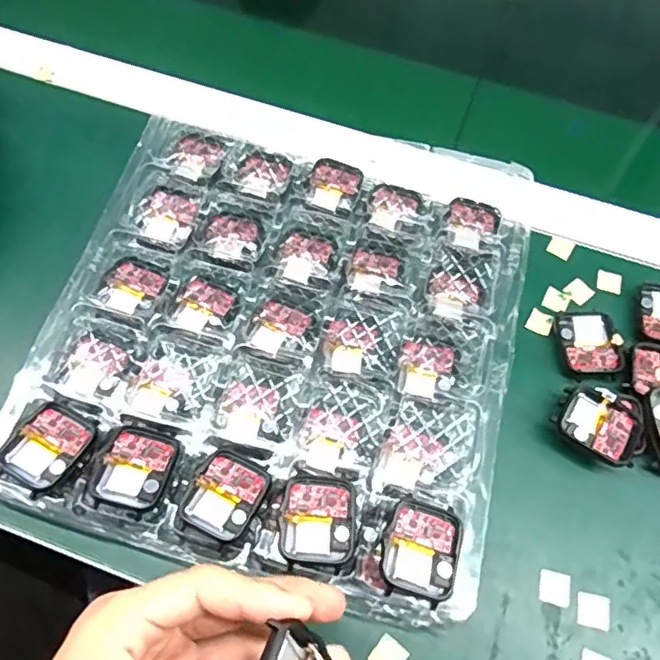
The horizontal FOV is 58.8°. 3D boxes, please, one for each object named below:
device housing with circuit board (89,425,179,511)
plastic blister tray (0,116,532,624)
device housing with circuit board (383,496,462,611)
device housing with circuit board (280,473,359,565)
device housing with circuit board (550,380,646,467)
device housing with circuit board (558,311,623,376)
[{"bbox_3d":[-0.102,0.074,0.313,0.037,0.015,0.041,14,67,4],"label":"device housing with circuit board"},{"bbox_3d":[-0.022,-0.014,0.357,0.267,0.028,0.299,15,67,4],"label":"plastic blister tray"},{"bbox_3d":[0.046,0.109,0.290,0.035,0.005,0.046,17,66,3],"label":"device housing with circuit board"},{"bbox_3d":[-0.005,0.098,0.303,0.037,0.018,0.042,6,67,0],"label":"device housing with circuit board"},{"bbox_3d":[0.158,0.054,0.342,0.050,0.014,0.046,31,69,11],"label":"device housing with circuit board"},{"bbox_3d":[0.165,0.007,0.369,0.034,0.008,0.043,0,67,-2],"label":"device housing with circuit board"}]

